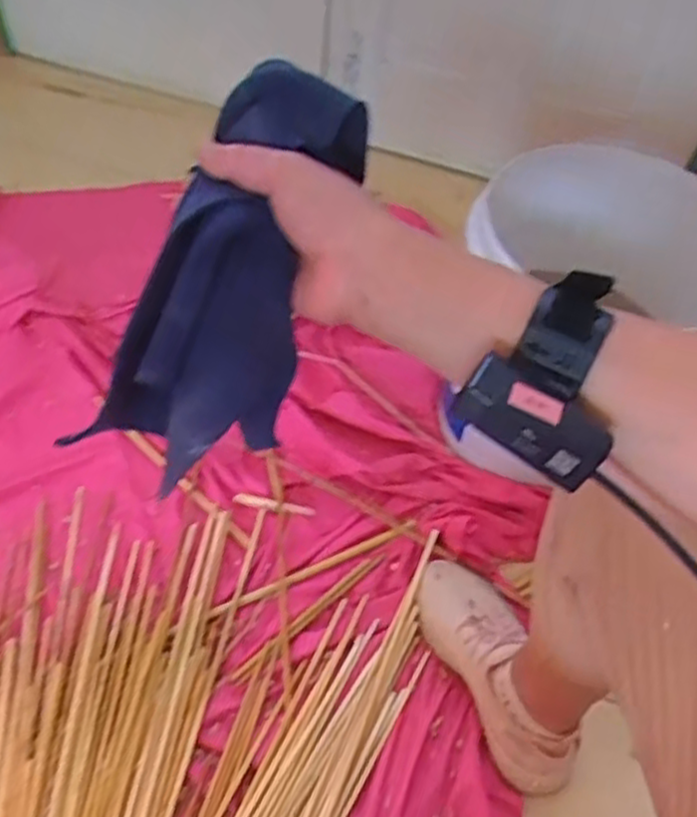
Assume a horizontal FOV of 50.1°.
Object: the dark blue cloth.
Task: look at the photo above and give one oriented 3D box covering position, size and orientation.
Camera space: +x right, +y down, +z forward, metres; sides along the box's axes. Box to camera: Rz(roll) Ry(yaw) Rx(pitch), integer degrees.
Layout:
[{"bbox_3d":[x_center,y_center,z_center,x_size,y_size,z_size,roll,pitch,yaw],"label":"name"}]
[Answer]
[{"bbox_3d":[-0.062,-0.072,0.410,0.079,0.091,0.220,20,91,9],"label":"dark blue cloth"}]

